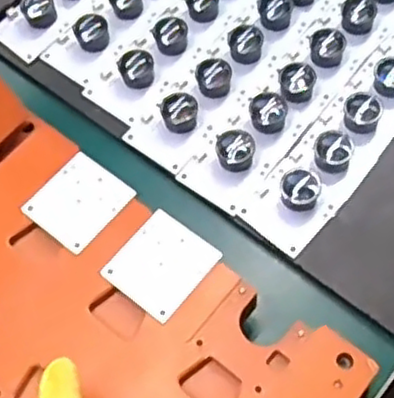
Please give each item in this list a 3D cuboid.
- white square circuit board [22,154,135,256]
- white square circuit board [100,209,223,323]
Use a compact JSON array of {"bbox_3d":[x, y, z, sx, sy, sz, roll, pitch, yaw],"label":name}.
[{"bbox_3d":[-0.064,0.000,0.387,0.044,0.004,0.047,37,71,20],"label":"white square circuit board"},{"bbox_3d":[-0.018,0.033,0.367,0.044,0.004,0.047,36,70,19],"label":"white square circuit board"}]

